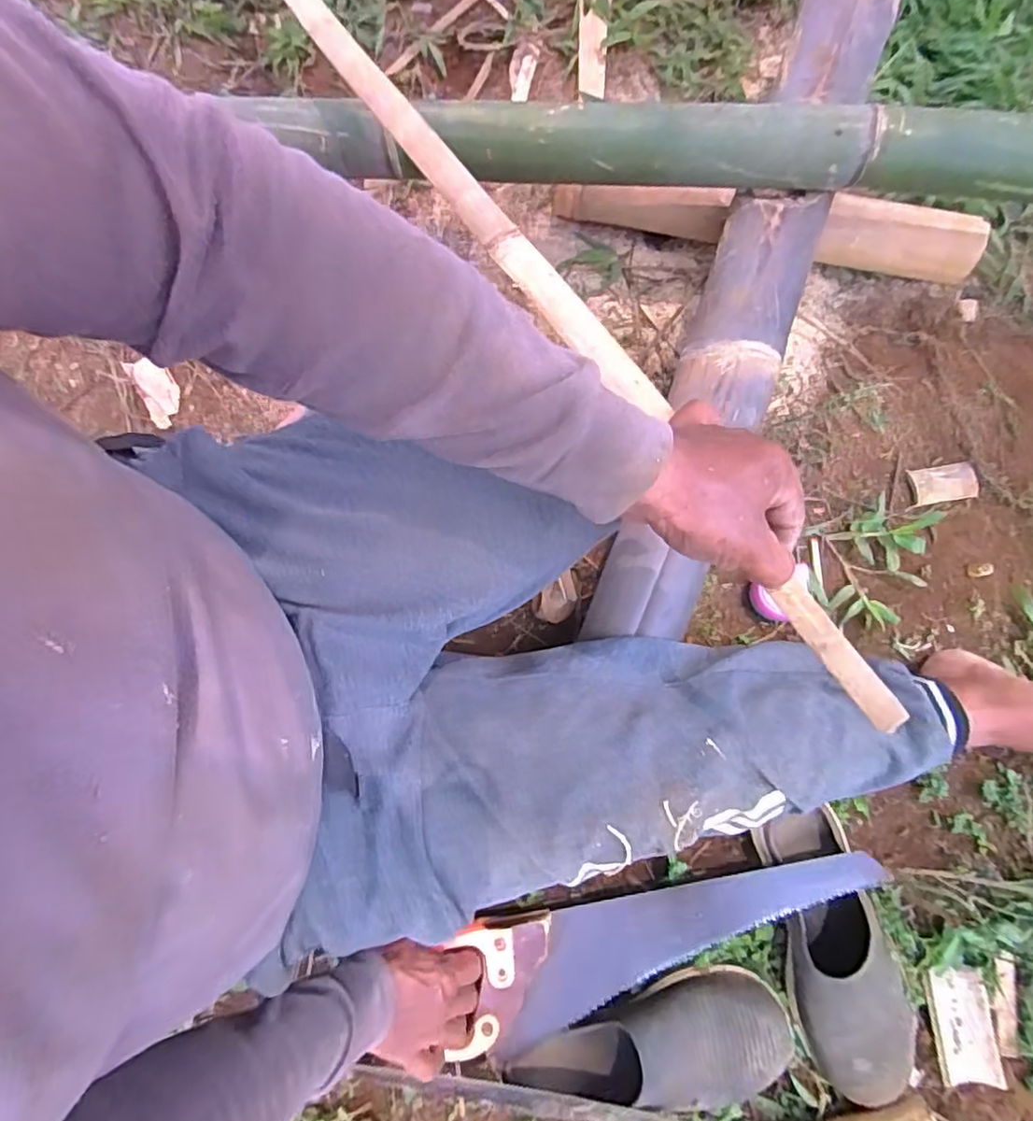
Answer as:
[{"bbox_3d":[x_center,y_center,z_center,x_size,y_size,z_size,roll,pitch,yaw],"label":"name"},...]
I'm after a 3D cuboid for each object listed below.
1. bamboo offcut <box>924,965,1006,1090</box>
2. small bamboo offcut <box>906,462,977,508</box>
[{"bbox_3d":[0.423,0.438,0.561,0.054,0.018,0.094,1,80,1],"label":"bamboo offcut"},{"bbox_3d":[0.488,-0.087,0.678,0.077,0.005,0.043,-8,80,0],"label":"small bamboo offcut"}]

